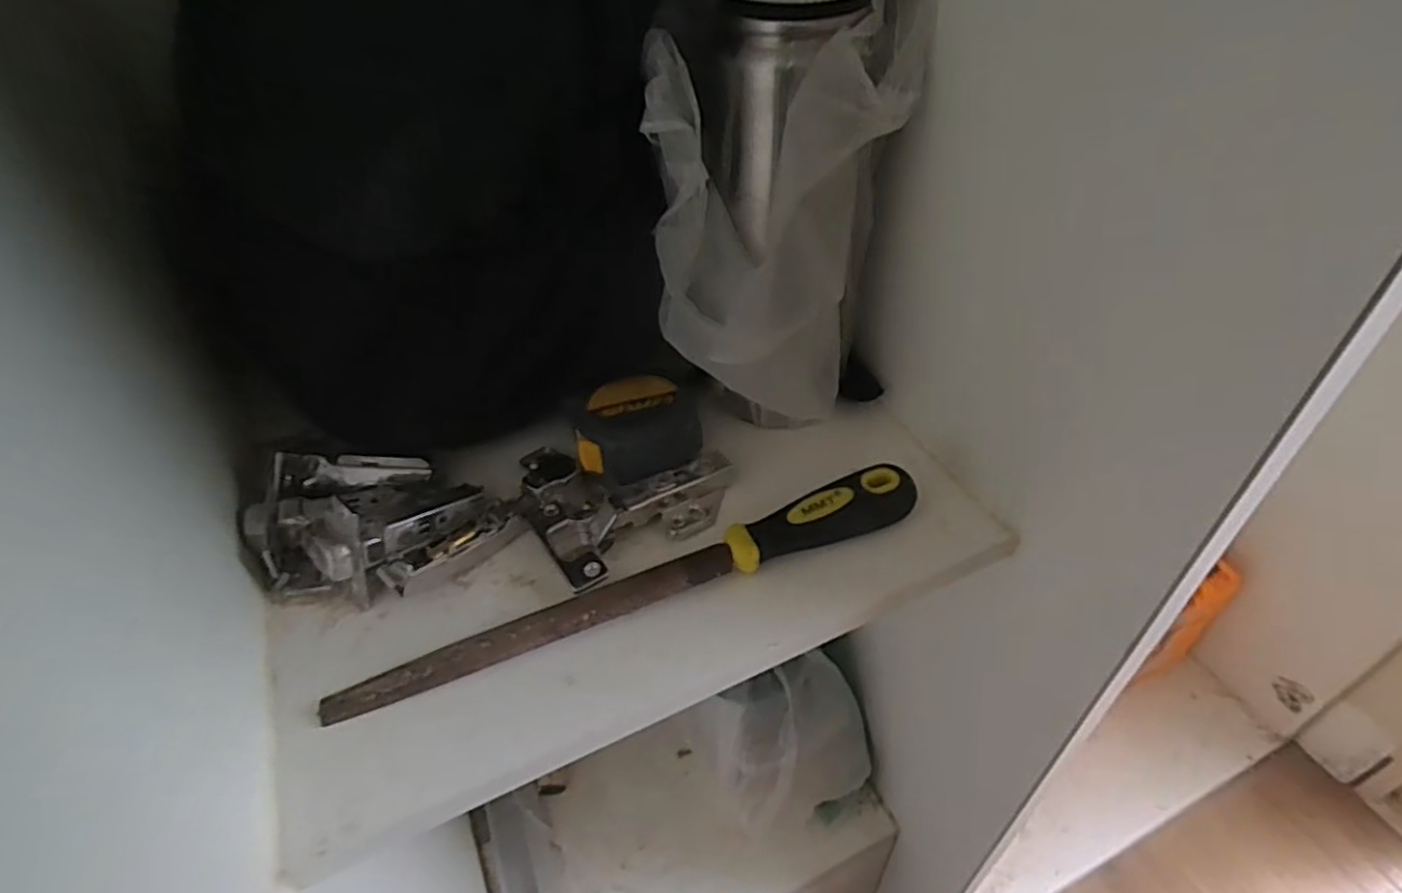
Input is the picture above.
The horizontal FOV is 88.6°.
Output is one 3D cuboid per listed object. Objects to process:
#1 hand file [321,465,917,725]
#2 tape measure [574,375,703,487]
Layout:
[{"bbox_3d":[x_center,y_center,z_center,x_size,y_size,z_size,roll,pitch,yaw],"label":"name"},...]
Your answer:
[{"bbox_3d":[-0.029,0.064,0.355,0.300,0.022,0.025,-17,44,-14],"label":"hand file"},{"bbox_3d":[-0.035,-0.009,0.415,0.069,0.039,0.057,-5,43,-1],"label":"tape measure"}]

